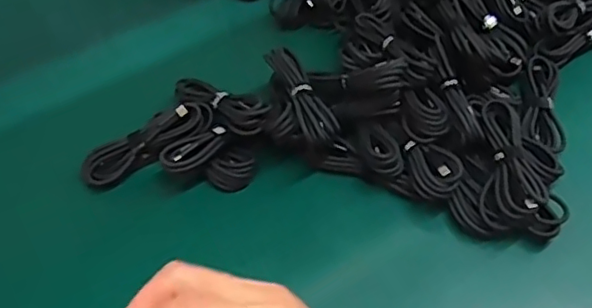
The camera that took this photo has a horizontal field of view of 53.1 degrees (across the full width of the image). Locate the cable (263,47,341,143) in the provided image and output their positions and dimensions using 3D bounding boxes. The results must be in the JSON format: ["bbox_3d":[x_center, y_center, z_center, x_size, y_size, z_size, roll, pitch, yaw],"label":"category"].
[{"bbox_3d":[0.007,-0.049,0.503,0.034,0.023,0.102,-16,53,-14],"label":"cable"}]

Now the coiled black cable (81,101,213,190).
[{"bbox_3d":[-0.128,-0.013,0.501,0.115,0.022,0.035,-31,60,-5],"label":"coiled black cable"}]

